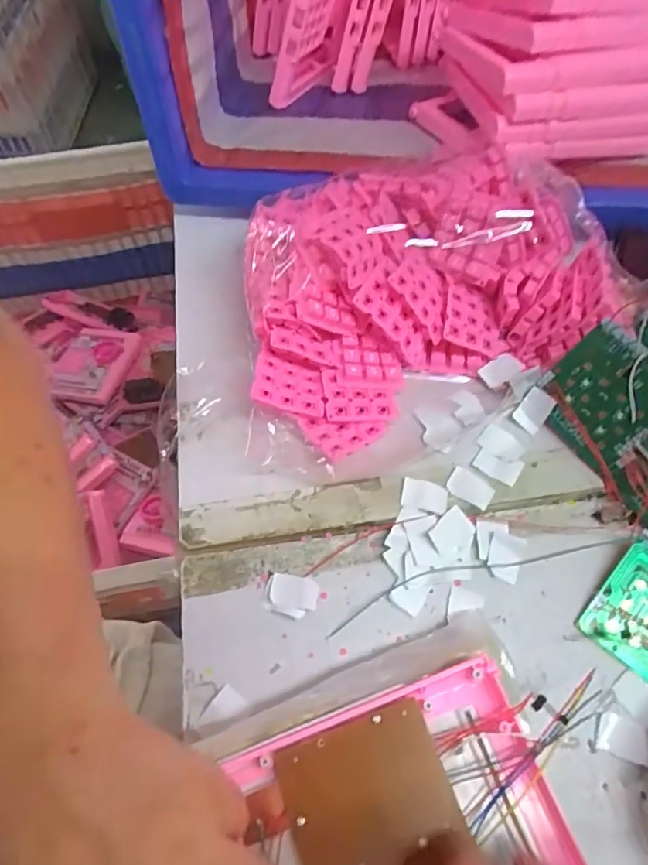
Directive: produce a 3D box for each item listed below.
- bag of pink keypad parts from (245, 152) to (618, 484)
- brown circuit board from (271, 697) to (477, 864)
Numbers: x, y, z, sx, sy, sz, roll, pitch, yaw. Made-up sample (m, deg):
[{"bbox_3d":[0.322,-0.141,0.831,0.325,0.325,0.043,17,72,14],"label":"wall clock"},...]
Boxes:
[{"bbox_3d":[0.066,-0.093,0.390,0.251,0.080,0.220,-6,60,-3],"label":"bag of pink keypad parts"},{"bbox_3d":[0.022,0.169,0.243,0.072,0.012,0.072,-17,61,-9],"label":"brown circuit board"}]

